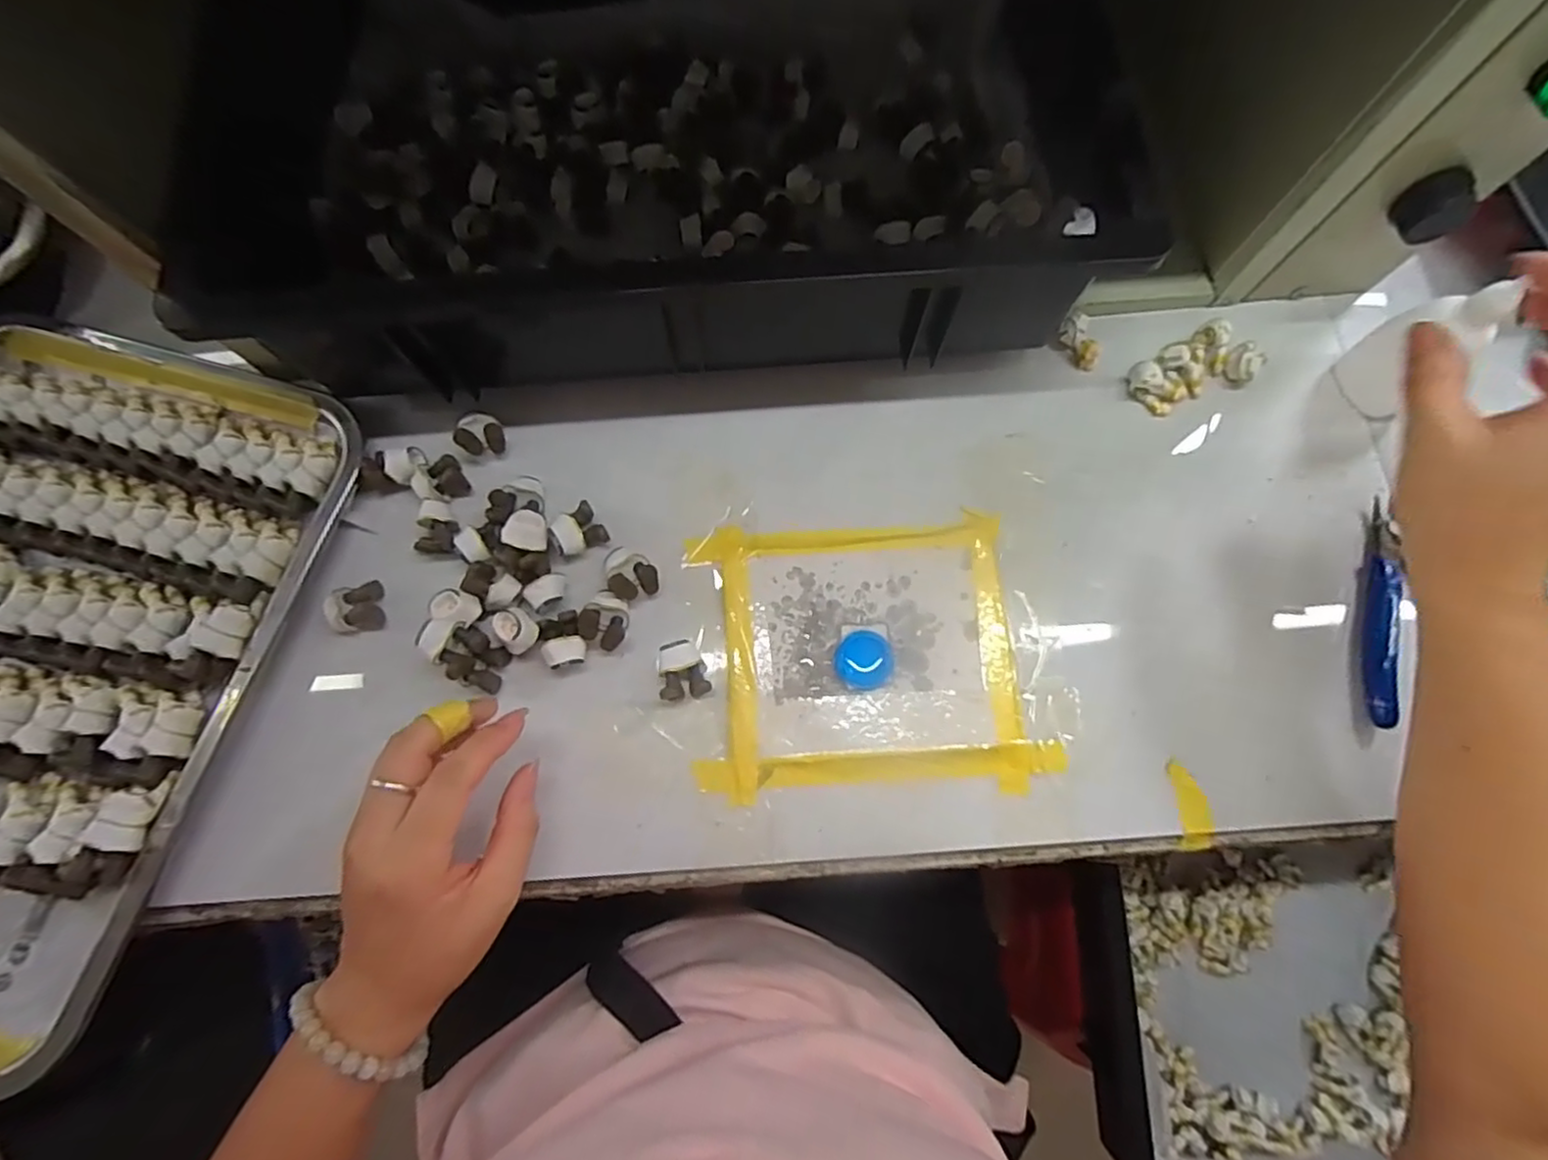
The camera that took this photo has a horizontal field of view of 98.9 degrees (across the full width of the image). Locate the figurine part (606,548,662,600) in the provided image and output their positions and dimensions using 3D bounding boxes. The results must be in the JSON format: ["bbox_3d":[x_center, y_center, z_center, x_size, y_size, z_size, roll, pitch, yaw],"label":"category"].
[{"bbox_3d":[-0.075,-0.004,0.351,0.026,0.017,0.028,0,75,1],"label":"figurine part"}]

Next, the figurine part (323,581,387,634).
[{"bbox_3d":[-0.220,0.014,0.347,0.022,0.016,0.026,-11,75,-2],"label":"figurine part"}]

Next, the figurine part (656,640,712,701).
[{"bbox_3d":[-0.046,0.046,0.338,0.024,0.016,0.028,-9,75,-1],"label":"figurine part"}]

